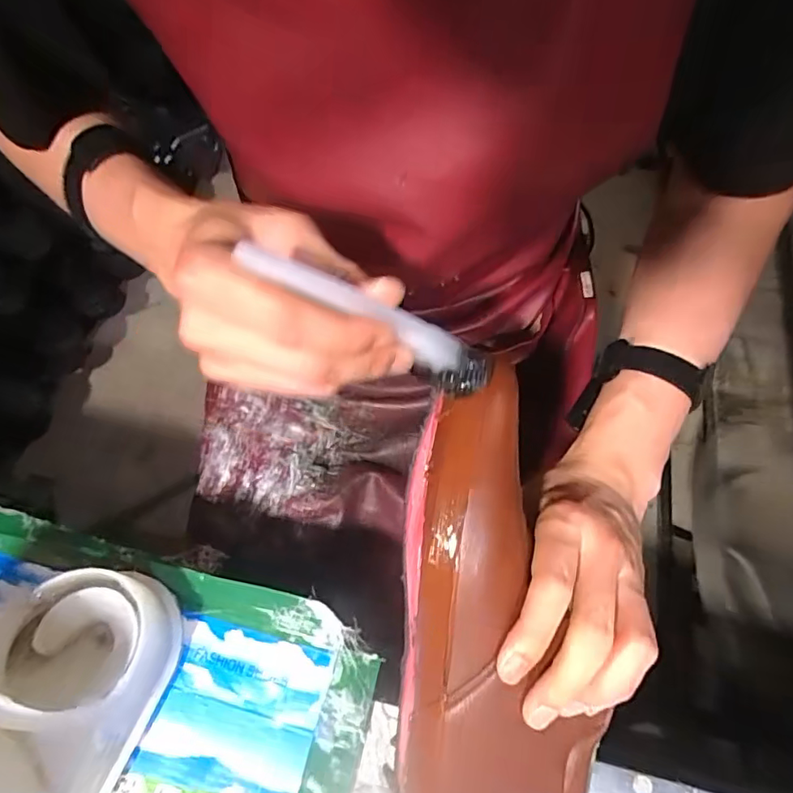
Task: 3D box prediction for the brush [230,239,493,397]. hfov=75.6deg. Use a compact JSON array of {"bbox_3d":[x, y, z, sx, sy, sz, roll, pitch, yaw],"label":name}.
[{"bbox_3d":[-0.005,-0.032,0.237,0.138,0.027,0.019,26,57,-36],"label":"brush"}]

